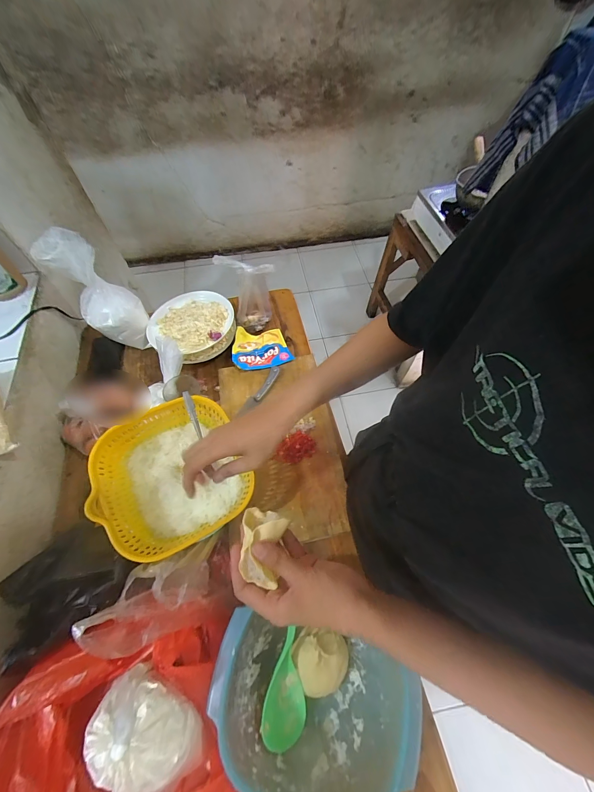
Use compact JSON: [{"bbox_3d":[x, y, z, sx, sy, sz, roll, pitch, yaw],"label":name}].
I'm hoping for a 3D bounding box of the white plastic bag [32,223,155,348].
[{"bbox_3d":[-0.444,-0.230,0.698,0.128,0.260,0.117,35,67,19],"label":"white plastic bag"}]

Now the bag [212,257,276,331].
[{"bbox_3d":[-0.114,-0.265,0.769,0.118,0.179,0.105,-23,63,-11],"label":"bag"}]

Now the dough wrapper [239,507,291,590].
[{"bbox_3d":[-0.037,0.152,0.313,0.046,0.025,0.066,11,61,8],"label":"dough wrapper"}]

